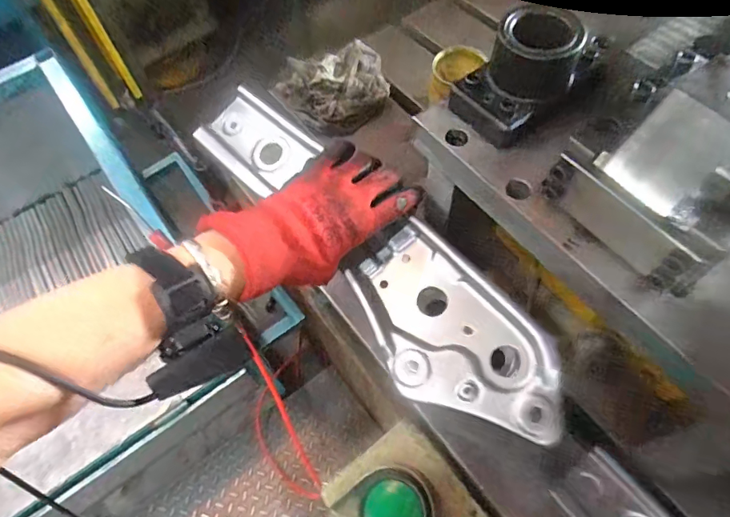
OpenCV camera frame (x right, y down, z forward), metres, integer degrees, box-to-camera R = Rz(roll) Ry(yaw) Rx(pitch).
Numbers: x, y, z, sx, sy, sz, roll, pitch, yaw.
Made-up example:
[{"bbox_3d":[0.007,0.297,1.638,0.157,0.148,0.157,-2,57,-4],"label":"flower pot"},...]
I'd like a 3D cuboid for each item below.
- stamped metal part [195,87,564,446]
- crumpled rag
[{"bbox_3d":[-0.008,-0.013,0.439,0.105,0.026,0.429,-39,67,-17],"label":"stamped metal part"},{"bbox_3d":[-0.050,-0.281,0.780,0.171,0.049,0.162,-18,61,-6],"label":"crumpled rag"}]

